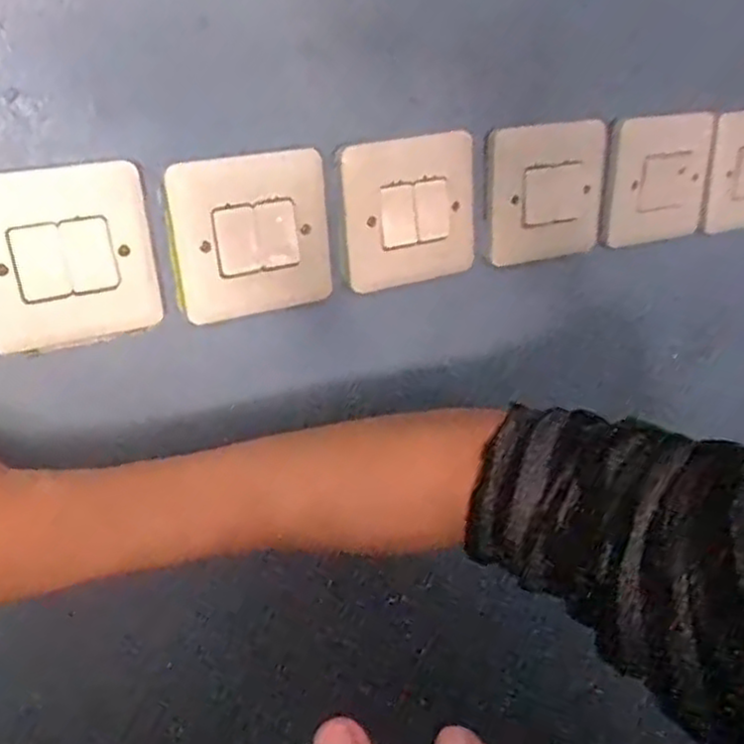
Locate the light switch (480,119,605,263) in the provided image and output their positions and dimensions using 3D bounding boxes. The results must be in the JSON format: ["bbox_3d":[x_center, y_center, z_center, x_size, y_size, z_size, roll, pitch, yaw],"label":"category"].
[{"bbox_3d":[0.102,-0.103,0.438,0.083,0.082,0.013,-12,35,-15],"label":"light switch"}]

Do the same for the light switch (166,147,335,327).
[{"bbox_3d":[-0.058,-0.068,0.371,0.081,0.077,0.008,-11,23,-20],"label":"light switch"}]

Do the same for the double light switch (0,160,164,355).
[{"bbox_3d":[-0.140,-0.052,0.337,0.079,0.077,0.008,-11,23,-19],"label":"double light switch"}]

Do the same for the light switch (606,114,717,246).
[{"bbox_3d":[0.185,-0.122,0.472,0.089,0.078,0.004,-16,36,-26],"label":"light switch"}]

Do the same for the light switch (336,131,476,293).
[{"bbox_3d":[0.020,-0.086,0.404,0.081,0.077,0.015,-11,23,-21],"label":"light switch"}]

